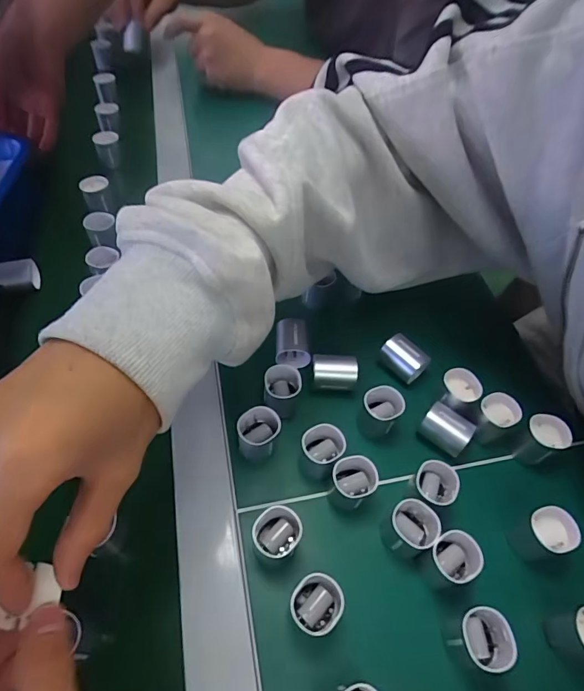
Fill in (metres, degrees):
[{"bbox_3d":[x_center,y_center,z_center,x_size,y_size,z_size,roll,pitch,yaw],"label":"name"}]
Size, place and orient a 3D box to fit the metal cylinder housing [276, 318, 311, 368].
[{"bbox_3d":[0.001,-0.003,0.383,0.029,0.024,0.040,1,50,-2],"label":"metal cylinder housing"}]

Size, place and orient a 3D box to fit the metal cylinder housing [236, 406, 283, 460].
[{"bbox_3d":[-0.025,0.066,0.324,0.031,0.035,0.025,-3,50,-5],"label":"metal cylinder housing"}]

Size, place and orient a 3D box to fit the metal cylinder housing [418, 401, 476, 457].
[{"bbox_3d":[0.122,0.067,0.342,0.035,0.027,0.026,33,56,23],"label":"metal cylinder housing"}]

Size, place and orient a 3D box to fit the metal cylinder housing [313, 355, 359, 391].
[{"bbox_3d":[0.036,0.025,0.364,0.036,0.027,0.025,2,50,-1],"label":"metal cylinder housing"}]

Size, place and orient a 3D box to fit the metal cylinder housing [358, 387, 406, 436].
[{"bbox_3d":[0.070,0.052,0.343,0.030,0.034,0.026,-26,56,-22],"label":"metal cylinder housing"}]

